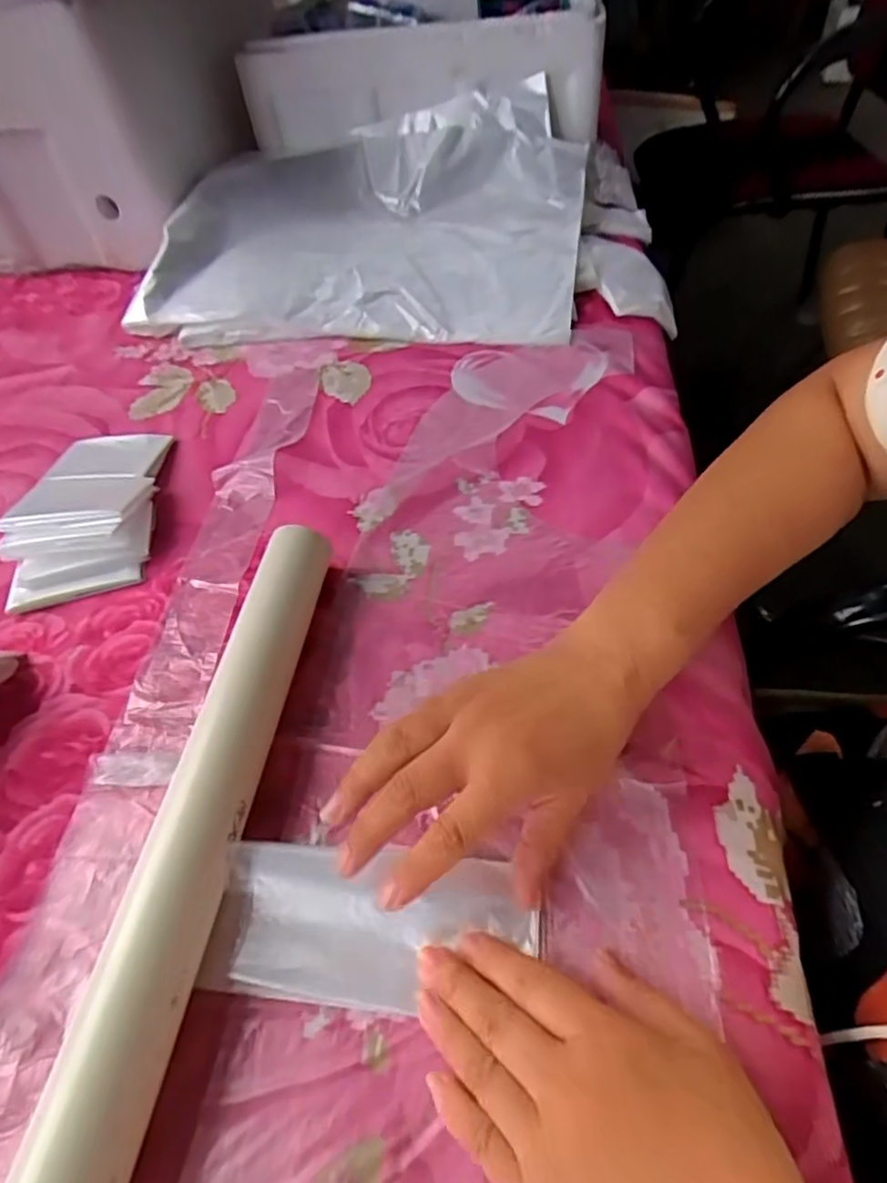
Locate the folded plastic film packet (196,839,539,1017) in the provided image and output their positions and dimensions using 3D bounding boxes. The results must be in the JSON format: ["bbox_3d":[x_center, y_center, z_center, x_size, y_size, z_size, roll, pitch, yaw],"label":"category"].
[{"bbox_3d":[-0.031,0.147,0.278,0.138,0.011,0.059,5,60,0],"label":"folded plastic film packet"}]

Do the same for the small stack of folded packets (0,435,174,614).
[{"bbox_3d":[-0.256,-0.068,0.456,0.092,0.034,0.167,-8,51,-1],"label":"small stack of folded packets"}]

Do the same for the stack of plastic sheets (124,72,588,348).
[{"bbox_3d":[-0.072,-0.389,0.663,0.427,0.114,0.339,2,52,7],"label":"stack of plastic sheets"}]

